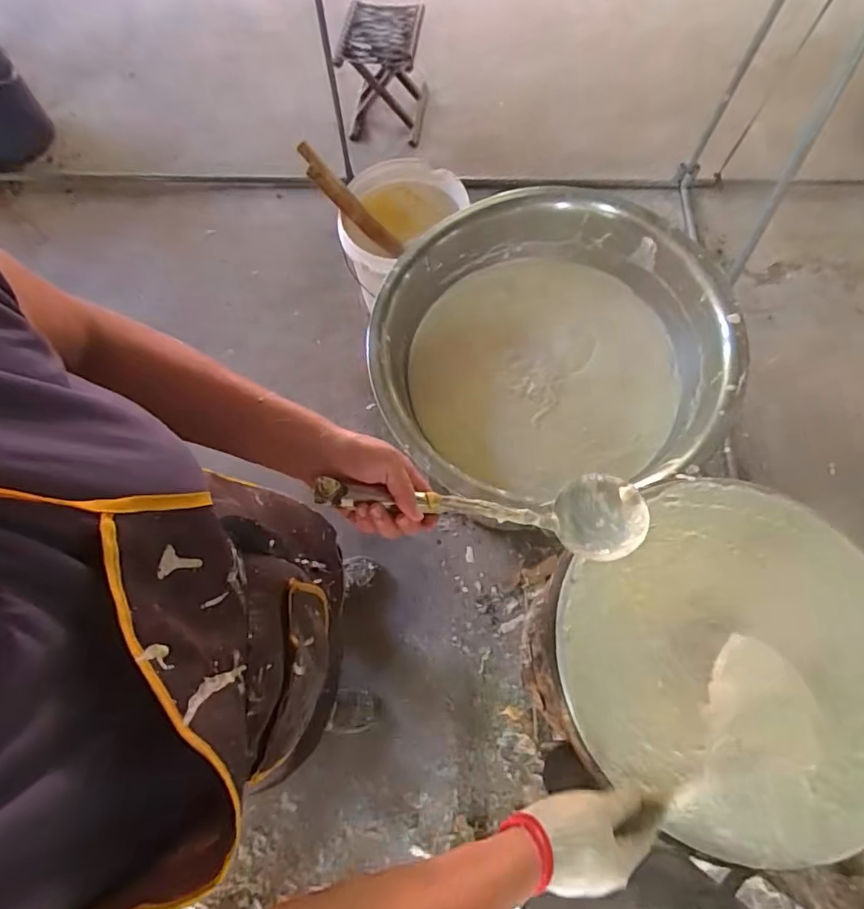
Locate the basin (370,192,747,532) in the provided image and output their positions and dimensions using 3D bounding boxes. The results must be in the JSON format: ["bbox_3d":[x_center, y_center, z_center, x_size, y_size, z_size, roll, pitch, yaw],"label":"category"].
[{"bbox_3d":[0.185,-0.165,0.881,0.542,0.177,0.509,-1,70,1],"label":"basin"}]

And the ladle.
[{"bbox_3d":[0.063,0.049,0.493,0.340,0.061,0.089,8,66,-31],"label":"ladle"}]

